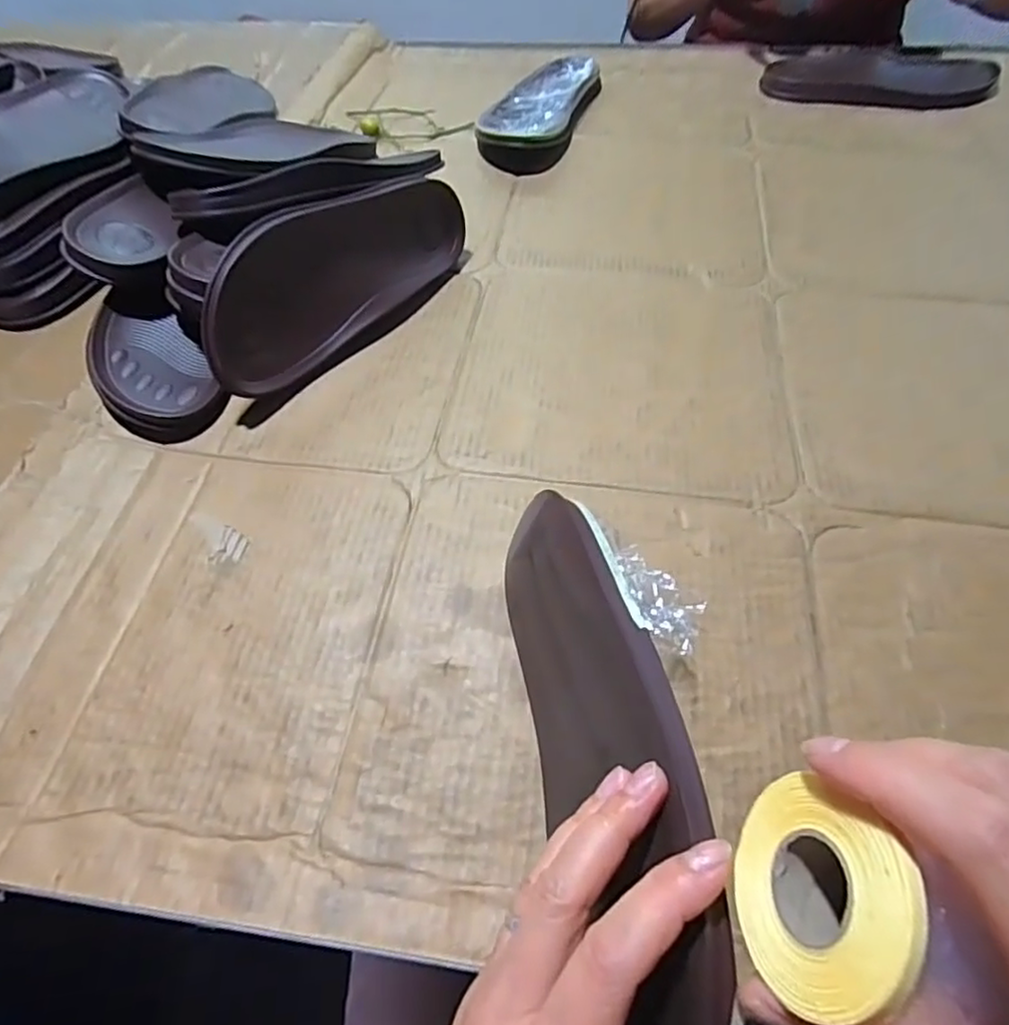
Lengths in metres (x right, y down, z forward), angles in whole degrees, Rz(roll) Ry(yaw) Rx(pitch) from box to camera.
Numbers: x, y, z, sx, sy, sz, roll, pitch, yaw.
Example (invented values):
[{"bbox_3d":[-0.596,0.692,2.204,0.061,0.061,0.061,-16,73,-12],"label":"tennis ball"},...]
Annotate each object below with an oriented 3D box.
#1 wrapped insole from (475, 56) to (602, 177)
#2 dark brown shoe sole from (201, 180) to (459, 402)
[{"bbox_3d":[0.039,-0.448,0.712,0.094,0.027,0.232,16,55,11],"label":"wrapped insole"},{"bbox_3d":[-0.122,-0.188,0.486,0.032,0.096,0.252,19,52,36],"label":"dark brown shoe sole"}]

